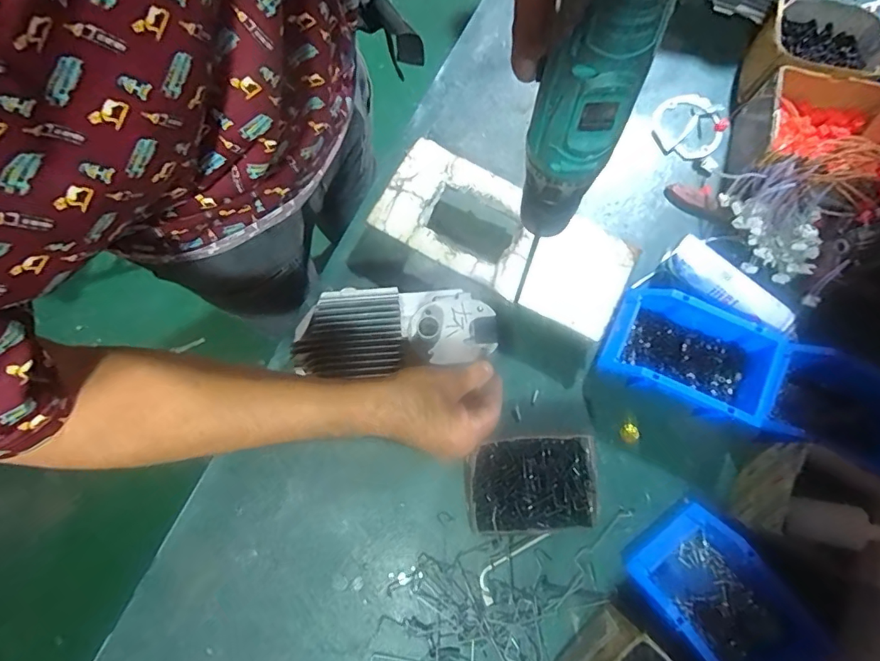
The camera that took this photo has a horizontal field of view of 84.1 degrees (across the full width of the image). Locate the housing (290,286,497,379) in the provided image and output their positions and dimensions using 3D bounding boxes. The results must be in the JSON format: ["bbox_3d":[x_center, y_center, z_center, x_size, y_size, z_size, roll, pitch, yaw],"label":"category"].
[{"bbox_3d":[-0.054,0.000,0.534,0.224,0.058,0.096,-4,76,11],"label":"housing"}]

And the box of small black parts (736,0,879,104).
[{"bbox_3d":[0.515,-0.387,0.688,0.147,0.088,0.138,8,78,2],"label":"box of small black parts"}]

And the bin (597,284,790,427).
[{"bbox_3d":[0.307,0.029,0.607,0.197,0.077,0.126,24,79,5],"label":"bin"}]

